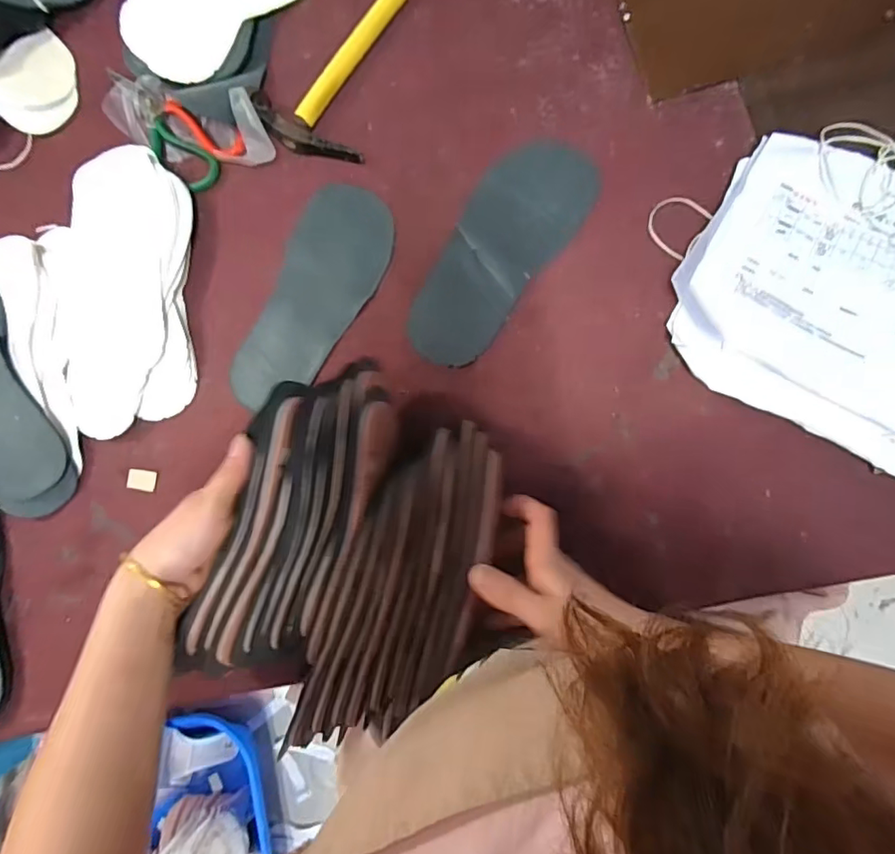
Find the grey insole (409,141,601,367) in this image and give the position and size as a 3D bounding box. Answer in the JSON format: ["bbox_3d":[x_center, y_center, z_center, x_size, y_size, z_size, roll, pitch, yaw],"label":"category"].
[{"bbox_3d":[0.046,-0.169,0.493,0.102,0.004,0.233,38,90,9],"label":"grey insole"}]

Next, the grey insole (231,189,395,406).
[{"bbox_3d":[-0.129,-0.124,0.507,0.098,0.005,0.233,24,88,9],"label":"grey insole"}]

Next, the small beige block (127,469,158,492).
[{"bbox_3d":[-0.307,0.054,0.522,0.028,0.008,0.021,10,86,8],"label":"small beige block"}]

